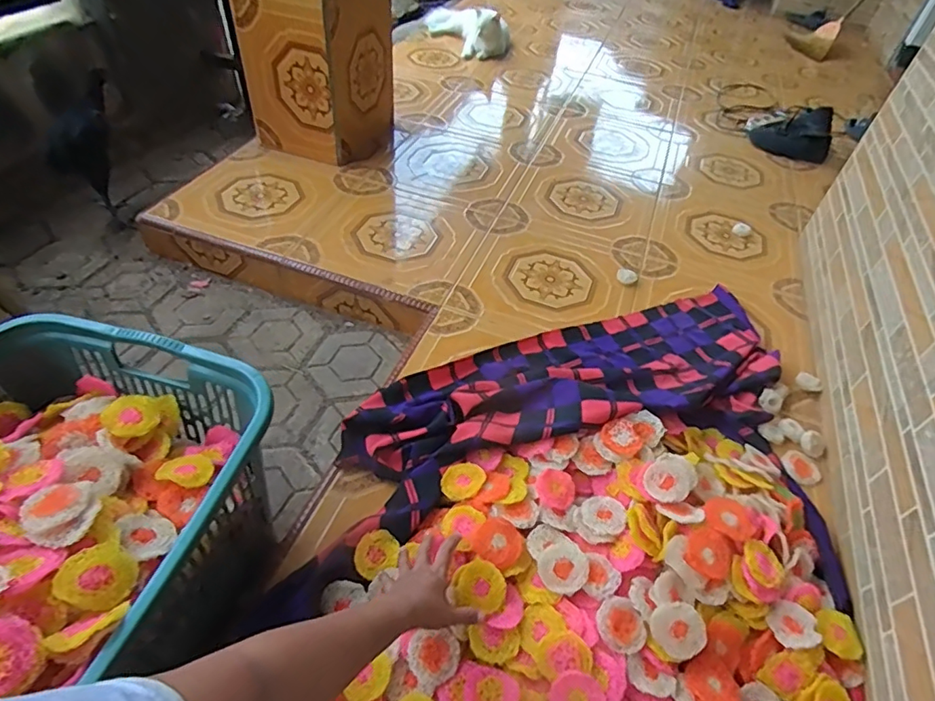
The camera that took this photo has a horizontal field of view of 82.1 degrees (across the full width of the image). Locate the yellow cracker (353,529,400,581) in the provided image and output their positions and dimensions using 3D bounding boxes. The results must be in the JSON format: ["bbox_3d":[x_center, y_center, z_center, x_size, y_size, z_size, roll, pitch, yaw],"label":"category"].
[{"bbox_3d":[-0.130,0.289,0.767,0.064,0.012,0.060,3,47,-3],"label":"yellow cracker"}]

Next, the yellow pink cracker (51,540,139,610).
[{"bbox_3d":[-0.372,0.228,0.544,0.064,0.008,0.066,30,30,-20],"label":"yellow pink cracker"}]

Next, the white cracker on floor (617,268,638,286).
[{"bbox_3d":[0.382,-0.177,1.284,0.048,0.025,0.037,21,49,13],"label":"white cracker on floor"}]

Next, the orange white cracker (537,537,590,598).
[{"bbox_3d":[0.133,0.295,0.734,0.065,0.009,0.071,3,47,-3],"label":"orange white cracker"}]

